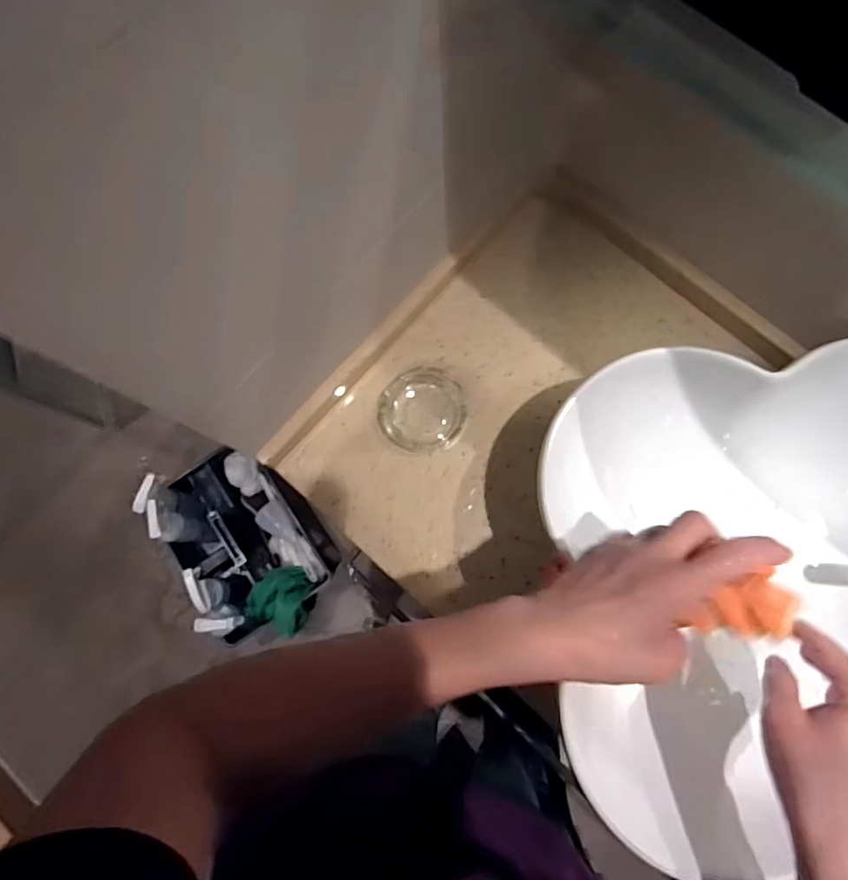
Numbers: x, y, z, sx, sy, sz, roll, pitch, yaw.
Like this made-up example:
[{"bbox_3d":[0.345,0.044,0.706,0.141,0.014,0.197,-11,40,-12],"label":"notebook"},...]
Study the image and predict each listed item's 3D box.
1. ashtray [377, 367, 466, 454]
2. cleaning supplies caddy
[{"bbox_3d":[-0.001,-0.037,0.686,0.110,0.030,0.104,15,80,4],"label":"ashtray"},{"bbox_3d":[-0.411,0.231,1.223,0.256,0.226,0.417,-41,81,-6],"label":"cleaning supplies caddy"}]

